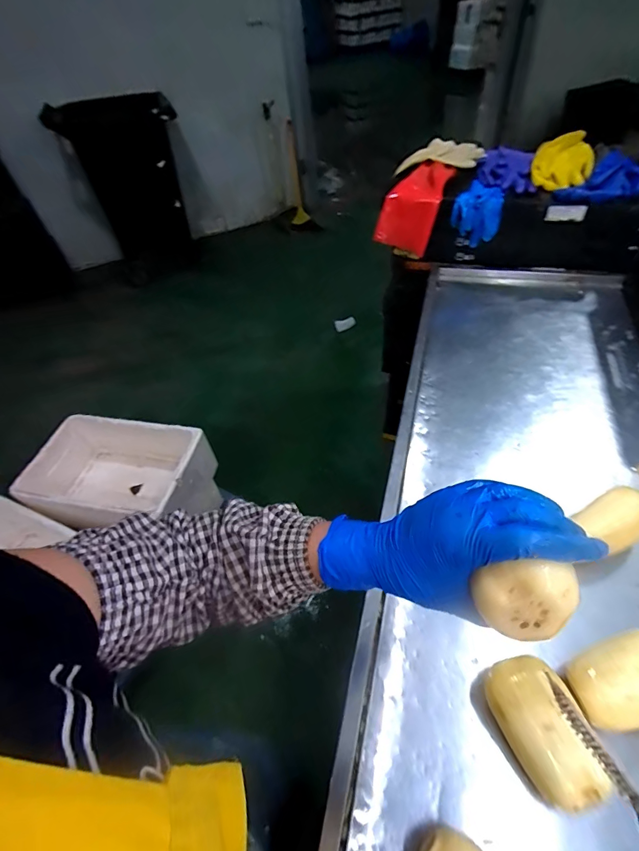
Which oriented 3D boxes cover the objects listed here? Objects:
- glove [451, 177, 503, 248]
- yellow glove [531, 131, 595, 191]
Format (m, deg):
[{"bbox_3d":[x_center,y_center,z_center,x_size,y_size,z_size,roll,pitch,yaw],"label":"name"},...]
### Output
[{"bbox_3d":[0.403,-0.540,1.018,0.112,0.112,0.111,16,54,17],"label":"glove"},{"bbox_3d":[0.580,-0.632,0.951,0.122,0.022,0.193,14,74,21],"label":"yellow glove"}]

